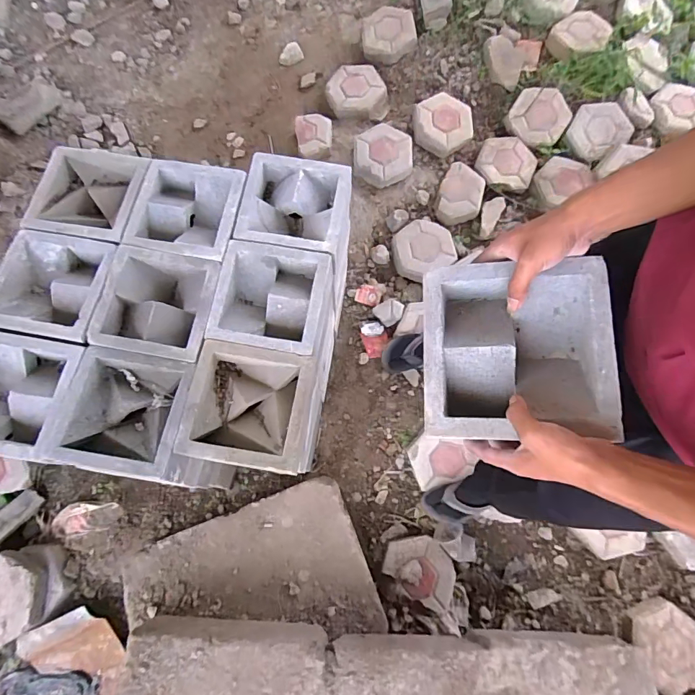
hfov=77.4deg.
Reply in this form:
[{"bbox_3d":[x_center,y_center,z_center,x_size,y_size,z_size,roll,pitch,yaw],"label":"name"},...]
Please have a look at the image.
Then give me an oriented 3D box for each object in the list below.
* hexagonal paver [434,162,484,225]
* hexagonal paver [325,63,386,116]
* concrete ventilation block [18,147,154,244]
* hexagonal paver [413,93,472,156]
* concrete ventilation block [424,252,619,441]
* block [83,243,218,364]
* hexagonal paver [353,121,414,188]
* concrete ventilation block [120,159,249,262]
[{"bbox_3d":[0.389,-0.520,1.487,0.151,0.059,0.210,24,77,5],"label":"hexagonal paver"},{"bbox_3d":[0.030,-0.943,1.582,0.207,0.053,0.180,-12,77,-4],"label":"hexagonal paver"},{"bbox_3d":[-0.522,-0.310,0.882,0.222,0.067,0.201,10,76,1],"label":"concrete ventilation block"},{"bbox_3d":[0.338,-0.799,1.539,0.227,0.056,0.203,-29,78,-8],"label":"hexagonal paver"},{"bbox_3d":[0.194,0.007,0.518,0.199,0.095,0.202,-2,78,14],"label":"concrete ventilation block"},{"bbox_3d":[-0.349,-0.077,0.821,0.192,0.076,0.197,10,76,1],"label":"block"},{"bbox_3d":[0.123,-0.670,1.500,0.200,0.071,0.204,0,76,-1],"label":"hexagonal paver"},{"bbox_3d":[-0.315,-0.274,0.872,0.205,0.080,0.210,11,76,2],"label":"concrete ventilation block"}]

